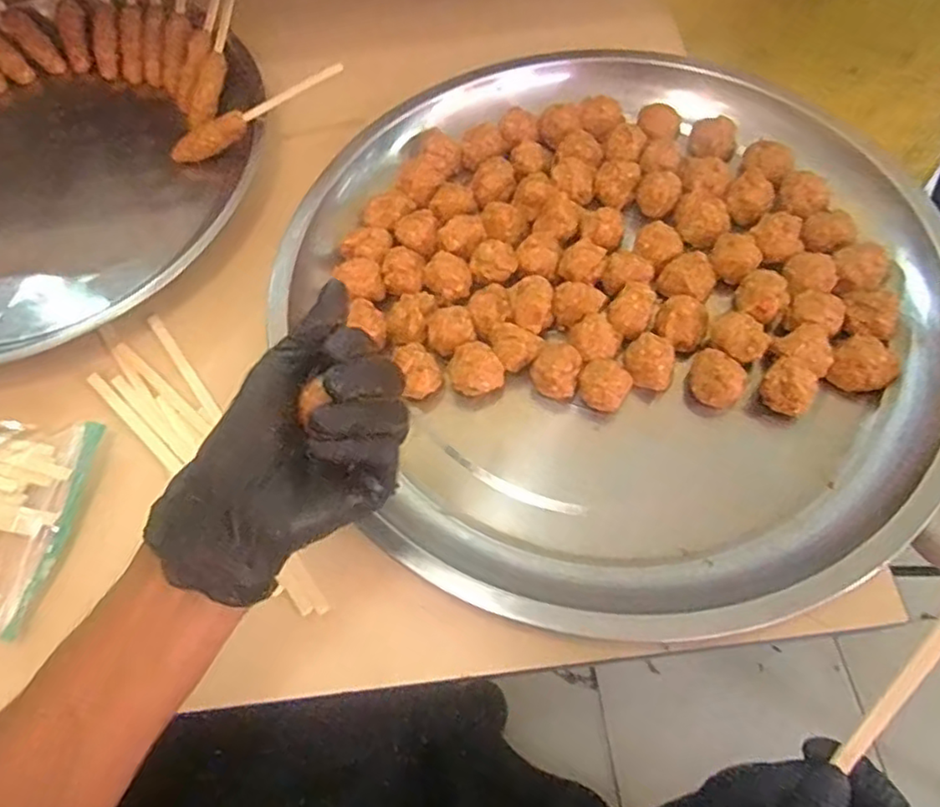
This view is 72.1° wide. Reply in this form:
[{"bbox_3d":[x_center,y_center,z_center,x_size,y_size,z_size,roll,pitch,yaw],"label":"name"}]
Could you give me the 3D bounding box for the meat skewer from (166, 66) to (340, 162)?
[{"bbox_3d":[-0.188,-0.255,0.566,0.174,0.019,0.023,-21,61,15],"label":"meat skewer"}]

